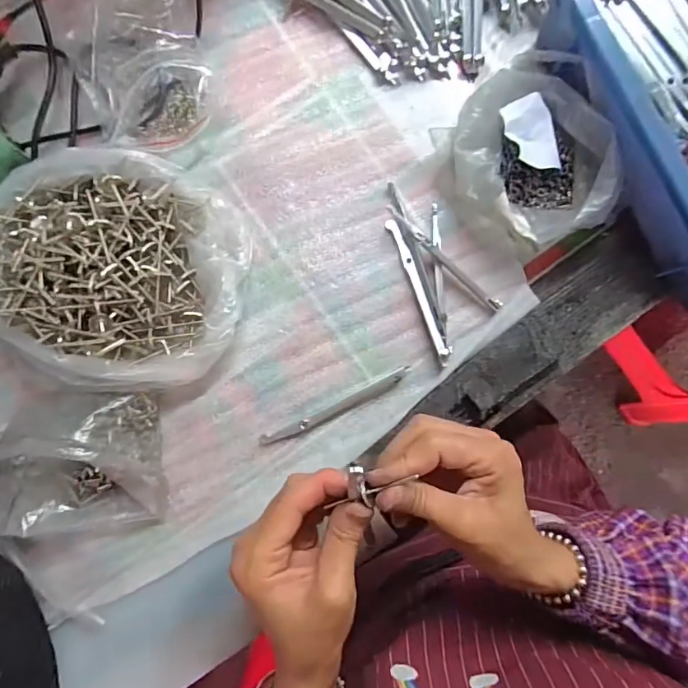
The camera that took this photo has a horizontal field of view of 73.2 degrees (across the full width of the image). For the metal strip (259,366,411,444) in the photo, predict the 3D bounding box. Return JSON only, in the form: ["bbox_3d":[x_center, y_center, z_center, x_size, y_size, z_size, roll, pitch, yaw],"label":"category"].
[{"bbox_3d":[-0.006,0.049,0.358,0.124,0.009,0.014,-28,87,-2],"label":"metal strip"}]

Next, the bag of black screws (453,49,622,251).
[{"bbox_3d":[0.134,-0.144,0.350,0.110,0.053,0.143,-25,87,-2],"label":"bag of black screws"}]

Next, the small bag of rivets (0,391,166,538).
[{"bbox_3d":[-0.189,0.088,0.333,0.108,0.040,0.106,1,87,-1],"label":"small bag of rivets"}]

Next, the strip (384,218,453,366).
[{"bbox_3d":[0.059,-0.042,0.362,0.010,0.005,0.120,-23,82,16],"label":"strip"}]

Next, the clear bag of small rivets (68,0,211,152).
[{"bbox_3d":[-0.152,-0.210,0.350,0.091,0.039,0.118,-13,87,-1],"label":"clear bag of small rivets"}]

